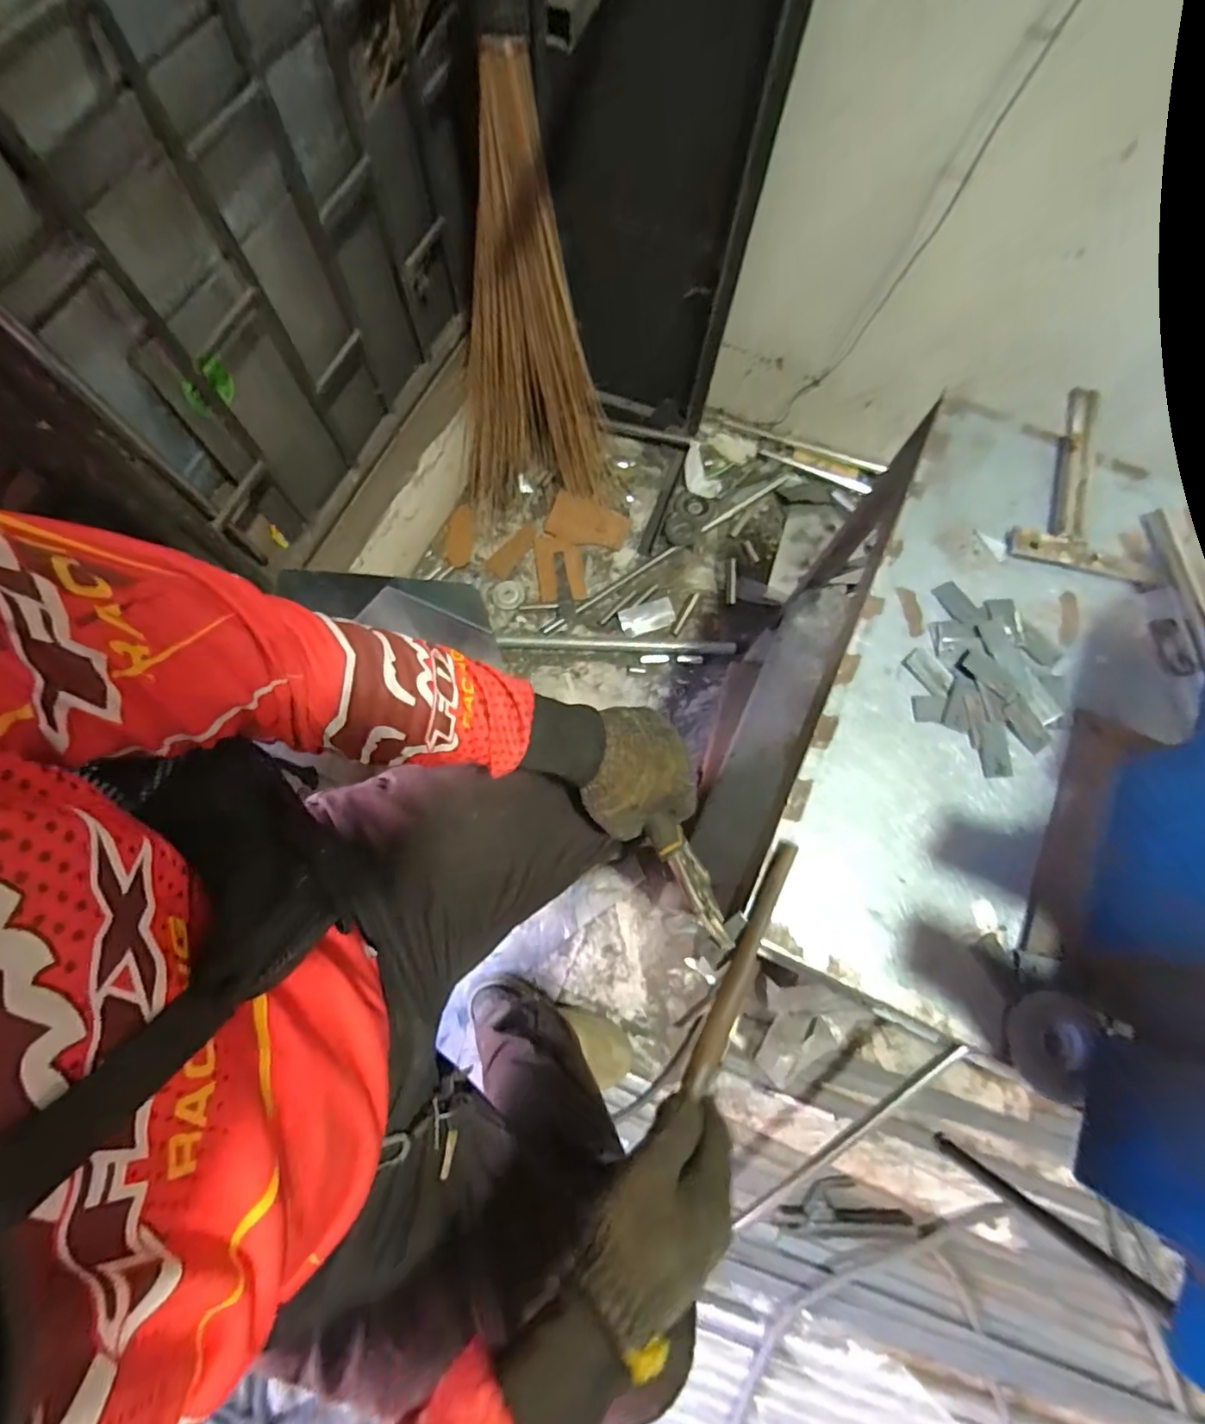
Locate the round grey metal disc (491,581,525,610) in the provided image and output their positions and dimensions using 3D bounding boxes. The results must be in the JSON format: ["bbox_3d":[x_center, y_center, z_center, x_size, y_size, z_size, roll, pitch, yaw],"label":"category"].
[{"bbox_3d":[-0.183,-0.228,1.104,0.061,0.006,0.059,1,71,-2],"label":"round grey metal disc"}]

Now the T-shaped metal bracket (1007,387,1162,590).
[{"bbox_3d":[0.496,-0.233,0.574,0.142,0.030,0.210,16,74,2],"label":"T-shaped metal bracket"}]

